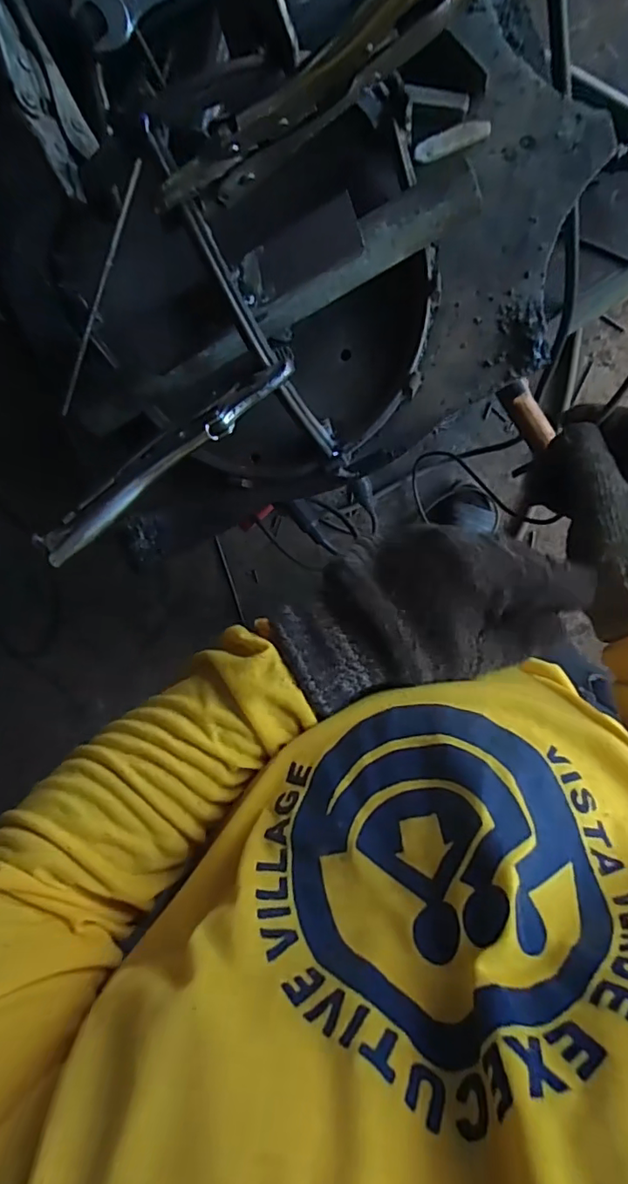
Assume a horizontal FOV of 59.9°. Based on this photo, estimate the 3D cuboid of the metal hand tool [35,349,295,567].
[{"bbox_3d":[-0.078,-0.075,0.296,0.165,0.031,0.018,-38,95,7],"label":"metal hand tool"}]

